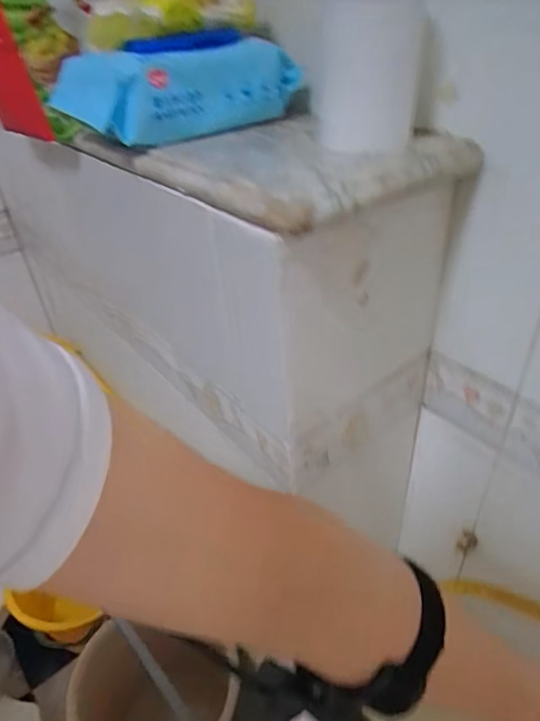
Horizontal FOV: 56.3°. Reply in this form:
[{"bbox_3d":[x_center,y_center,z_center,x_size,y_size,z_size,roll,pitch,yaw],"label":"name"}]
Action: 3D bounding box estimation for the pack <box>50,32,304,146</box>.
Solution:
[{"bbox_3d":[-0.075,-0.235,0.426,0.177,0.066,0.113,-29,45,-25],"label":"pack"}]

